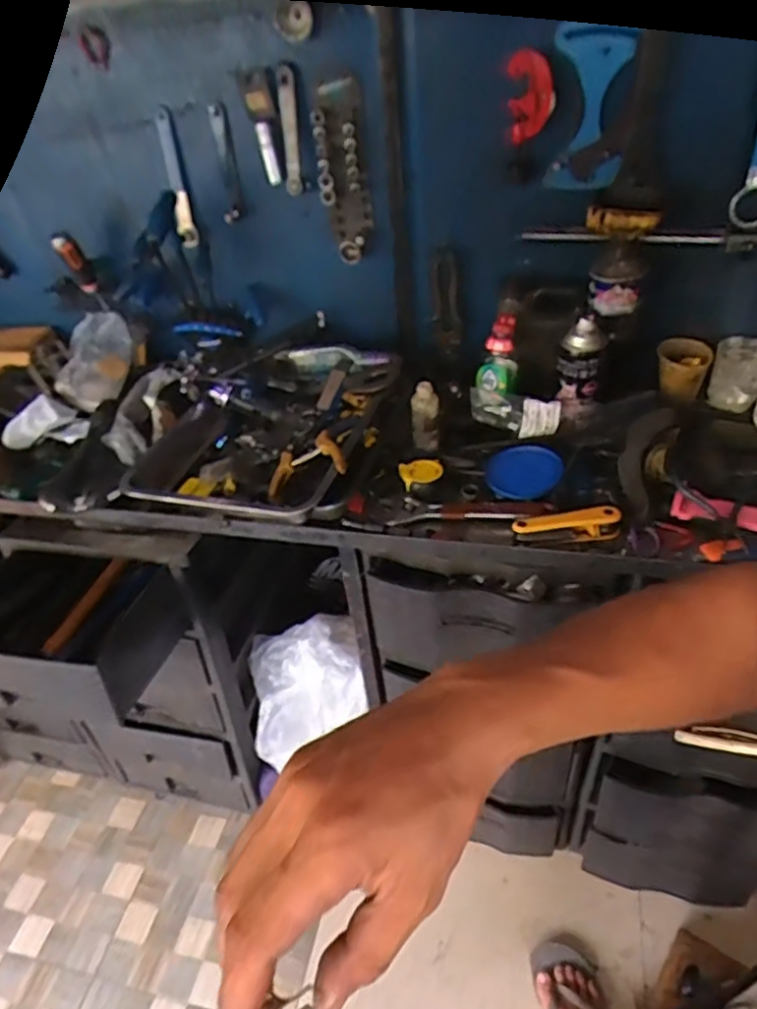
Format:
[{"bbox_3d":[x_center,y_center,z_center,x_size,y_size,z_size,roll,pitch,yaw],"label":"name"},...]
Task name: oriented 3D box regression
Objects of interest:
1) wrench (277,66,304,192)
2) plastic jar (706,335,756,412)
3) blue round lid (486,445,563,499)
[{"bbox_3d":[-0.125,-0.530,0.943,0.027,0.157,0.008,11,31,23],"label":"wrench"},{"bbox_3d":[0.541,-0.197,0.992,0.072,0.092,0.060,16,44,25],"label":"plastic jar"},{"bbox_3d":[0.201,-0.050,0.913,0.103,0.018,0.088,-10,39,-4],"label":"blue round lid"}]

